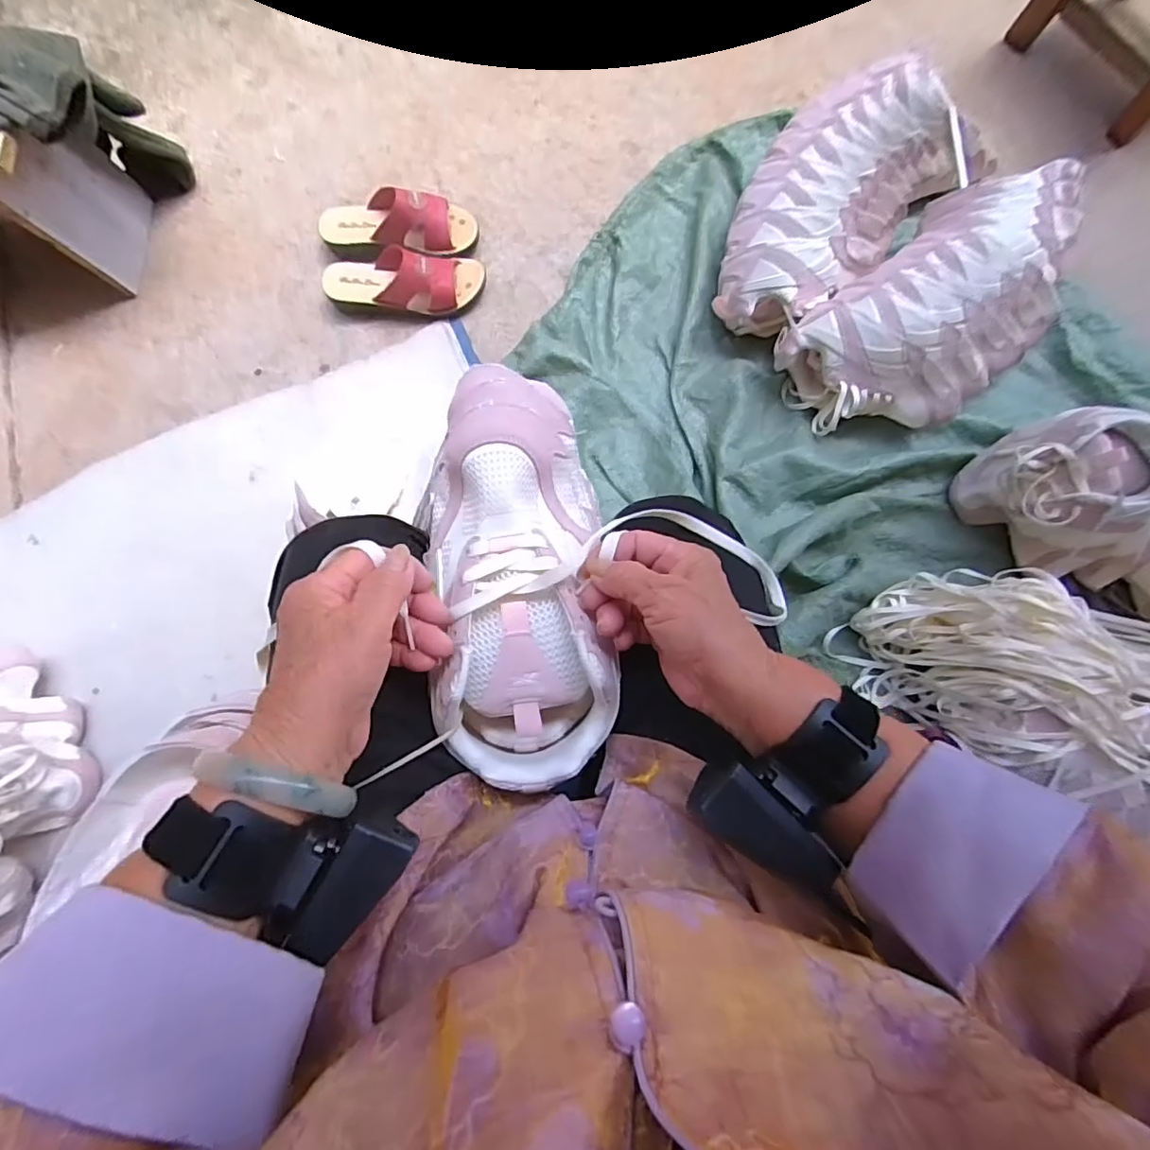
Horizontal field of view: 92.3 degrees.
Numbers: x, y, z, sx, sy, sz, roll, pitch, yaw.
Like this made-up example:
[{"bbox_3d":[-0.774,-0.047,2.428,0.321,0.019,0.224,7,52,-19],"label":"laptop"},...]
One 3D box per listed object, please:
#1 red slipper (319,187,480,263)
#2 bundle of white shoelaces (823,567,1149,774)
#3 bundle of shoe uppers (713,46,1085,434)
[{"bbox_3d":[-0.264,-0.525,0.822,0.229,0.084,0.092,-3,81,-1],"label":"red slipper"},{"bbox_3d":[0.640,0.128,0.668,0.591,0.158,0.214,10,82,1],"label":"bundle of white shoelaces"},{"bbox_3d":[0.454,-0.462,0.784,0.488,0.121,0.446,-41,80,-9],"label":"bundle of shoe uppers"}]

